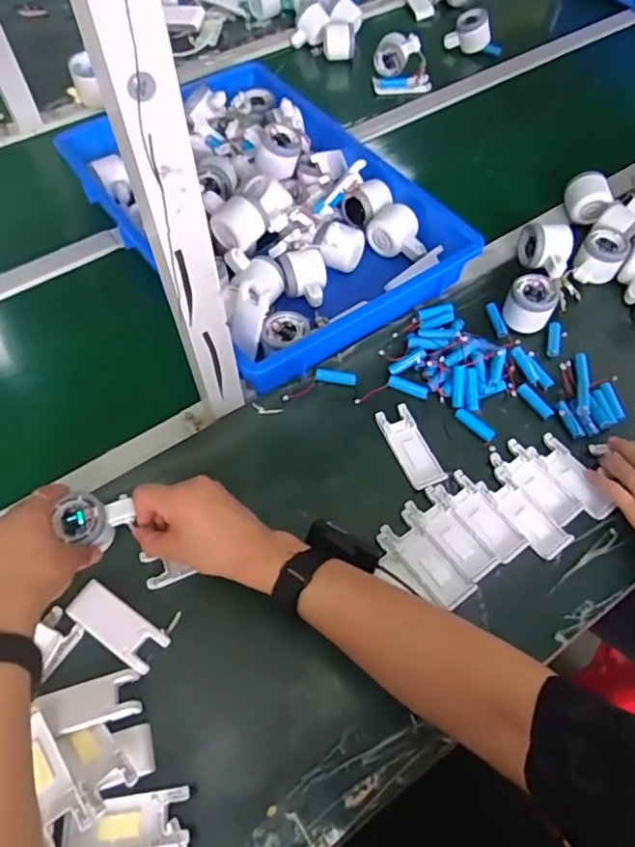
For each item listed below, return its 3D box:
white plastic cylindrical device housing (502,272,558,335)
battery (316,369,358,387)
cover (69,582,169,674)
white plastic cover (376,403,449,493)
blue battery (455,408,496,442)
[{"bbox_3d":[0.271,-0.154,0.700,0.056,0.049,0.052,0,61,0],"label":"white plastic cylindrical device housing"},{"bbox_3d":[0.022,-0.056,0.664,0.049,0.013,0.015,6,61,4],"label":"battery"},{"bbox_3d":[-0.193,0.193,0.528,0.100,0.011,0.039,31,65,17],"label":"cover"},{"bbox_3d":[0.106,0.026,0.624,0.039,0.007,0.103,-20,62,-10],"label":"white plastic cover"},{"bbox_3d":[0.183,0.002,0.639,0.014,0.013,0.052,-35,66,-17],"label":"blue battery"}]

